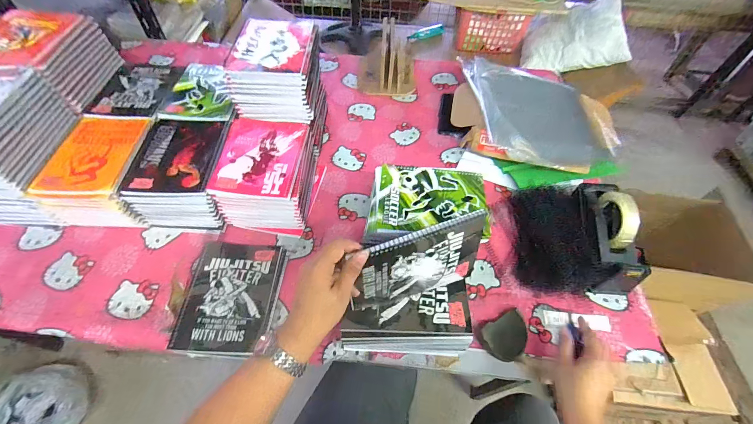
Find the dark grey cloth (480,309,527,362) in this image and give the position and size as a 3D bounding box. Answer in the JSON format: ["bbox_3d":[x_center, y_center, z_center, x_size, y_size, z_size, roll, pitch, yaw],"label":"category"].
[{"bbox_3d":[0.223,0.215,0.555,0.080,0.032,0.063,-21,59,-16],"label":"dark grey cloth"}]

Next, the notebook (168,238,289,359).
[{"bbox_3d":[-0.259,0.149,0.586,0.163,0.017,0.197,3,56,0],"label":"notebook"}]

